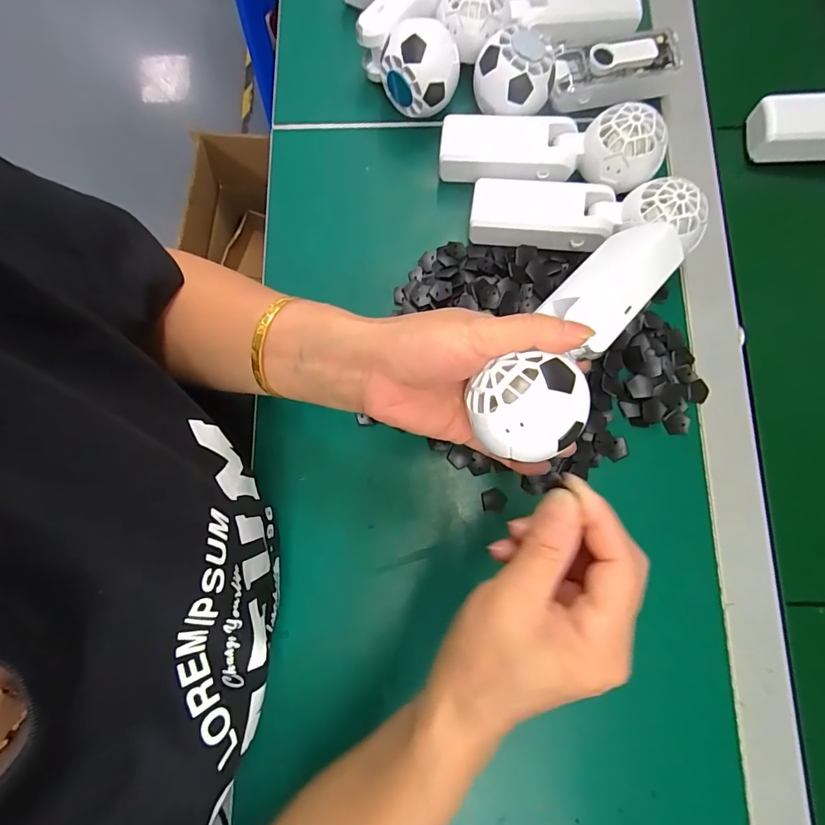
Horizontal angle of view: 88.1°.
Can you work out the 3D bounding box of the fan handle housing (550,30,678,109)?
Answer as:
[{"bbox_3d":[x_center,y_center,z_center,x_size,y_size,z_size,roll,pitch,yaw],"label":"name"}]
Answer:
[{"bbox_3d":[0.169,-0.287,0.359,0.116,0.026,0.048,-12,80,-2],"label":"fan handle housing"}]

